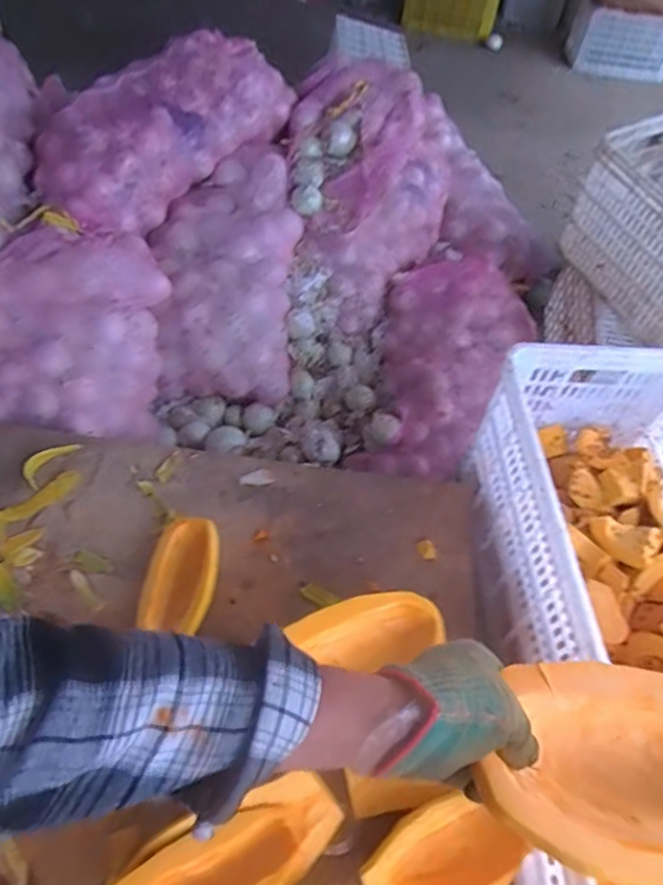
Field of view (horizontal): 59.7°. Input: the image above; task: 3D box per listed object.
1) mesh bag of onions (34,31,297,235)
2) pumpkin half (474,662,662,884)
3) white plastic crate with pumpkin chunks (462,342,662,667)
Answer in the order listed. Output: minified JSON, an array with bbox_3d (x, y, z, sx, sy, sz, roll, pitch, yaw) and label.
[{"bbox_3d":[-0.348,-0.787,1.374,0.266,0.274,0.767,25,55,14],"label":"mesh bag of onions"},{"bbox_3d":[0.196,0.203,0.356,0.214,0.049,0.118,6,53,0],"label":"pumpkin half"},{"bbox_3d":[0.427,0.132,0.852,0.362,0.251,0.514,2,53,-3],"label":"white plastic crate with pumpkin chunks"}]

